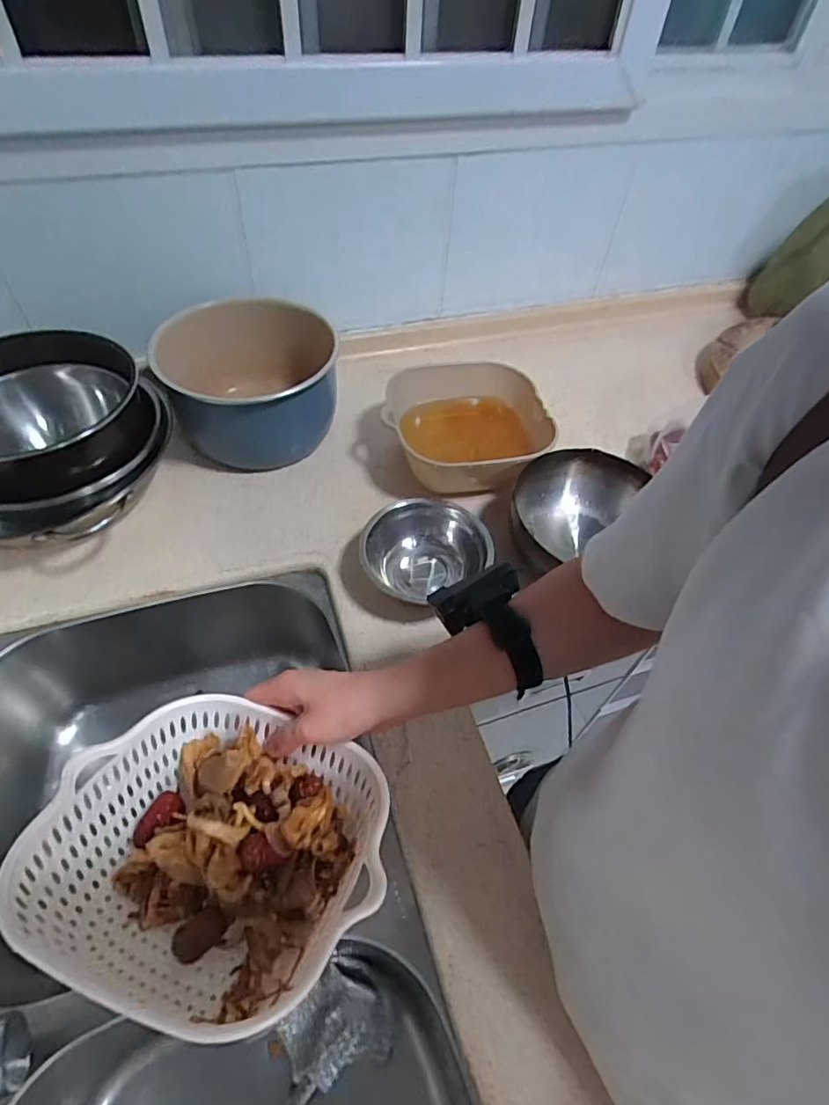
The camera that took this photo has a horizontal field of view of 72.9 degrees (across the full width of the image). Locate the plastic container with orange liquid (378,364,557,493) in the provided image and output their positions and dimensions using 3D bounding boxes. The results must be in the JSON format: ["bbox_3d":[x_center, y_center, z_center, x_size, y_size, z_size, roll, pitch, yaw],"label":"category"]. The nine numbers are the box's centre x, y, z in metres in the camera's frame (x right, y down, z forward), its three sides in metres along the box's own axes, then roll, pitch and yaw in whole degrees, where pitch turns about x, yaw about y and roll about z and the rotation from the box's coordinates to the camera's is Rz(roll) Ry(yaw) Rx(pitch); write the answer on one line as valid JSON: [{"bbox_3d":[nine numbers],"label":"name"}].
[{"bbox_3d":[0.074,-0.174,0.779,0.215,0.074,0.215,-3,52,-6],"label":"plastic container with orange liquid"}]

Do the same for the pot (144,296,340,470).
[{"bbox_3d":[-0.219,-0.224,0.758,0.227,0.126,0.215,2,52,-3],"label":"pot"}]

